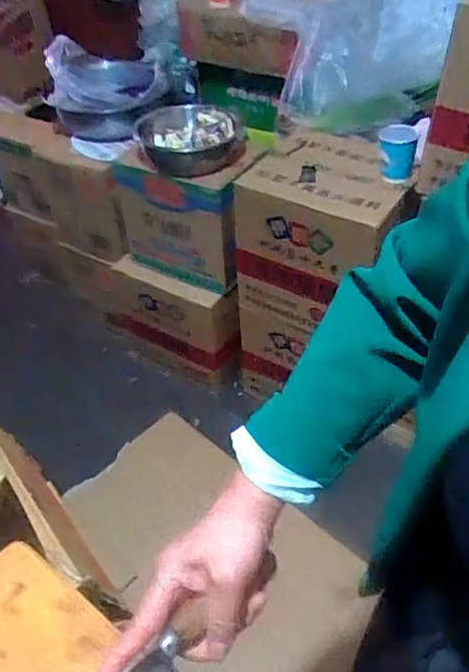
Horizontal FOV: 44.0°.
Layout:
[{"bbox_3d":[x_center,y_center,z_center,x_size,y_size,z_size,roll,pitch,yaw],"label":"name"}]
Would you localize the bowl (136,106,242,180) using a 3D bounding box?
[{"bbox_3d":[-0.097,-0.449,1.312,0.229,0.076,0.276,-9,44,-6],"label":"bowl"}]

